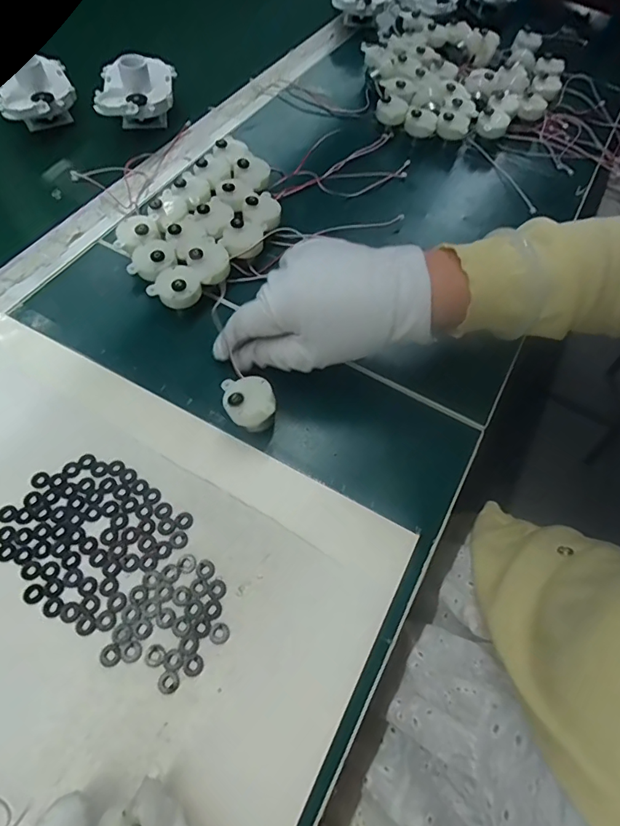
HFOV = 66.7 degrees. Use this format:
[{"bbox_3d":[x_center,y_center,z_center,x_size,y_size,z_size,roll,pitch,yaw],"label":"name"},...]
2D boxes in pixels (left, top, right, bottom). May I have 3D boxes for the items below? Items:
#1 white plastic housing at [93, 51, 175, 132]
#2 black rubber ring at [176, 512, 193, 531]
[{"bbox_3d":[-0.172,-0.321,0.468,0.069,0.050,0.082,-4,61,-7],"label":"white plastic housing"},{"bbox_3d":[-0.076,0.065,0.284,0.010,0.004,0.011,2,61,-3],"label":"black rubber ring"}]

